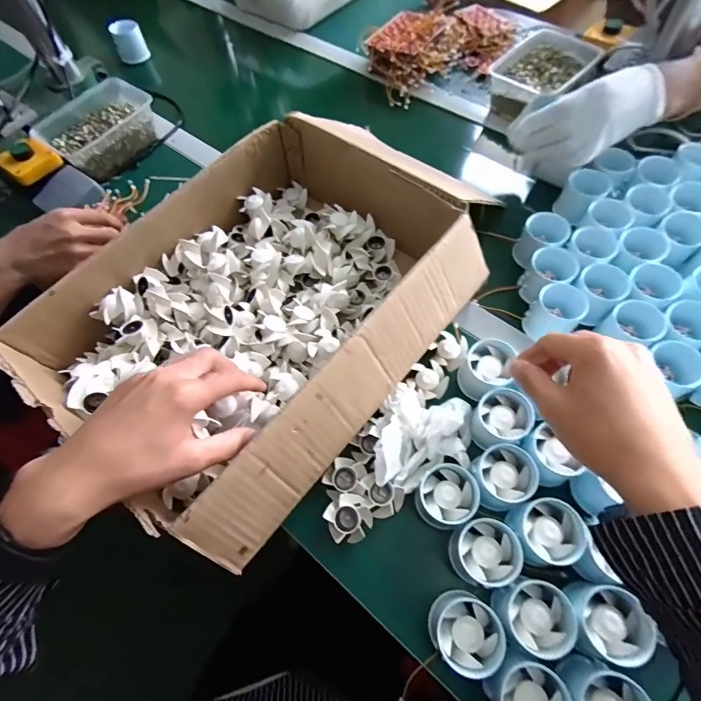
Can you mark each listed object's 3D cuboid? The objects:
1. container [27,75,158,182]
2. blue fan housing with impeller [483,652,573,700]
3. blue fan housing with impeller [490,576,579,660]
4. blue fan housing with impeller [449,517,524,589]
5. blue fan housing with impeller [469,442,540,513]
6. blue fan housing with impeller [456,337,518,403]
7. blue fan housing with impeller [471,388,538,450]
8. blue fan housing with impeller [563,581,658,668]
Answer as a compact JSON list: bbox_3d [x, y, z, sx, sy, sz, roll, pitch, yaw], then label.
[{"bbox_3d":[-0.400,-0.352,0.661,0.122,0.055,0.156,33,69,18],"label":"container"},{"bbox_3d":[0.134,0.265,0.314,0.051,0.040,0.049,-1,62,2],"label":"blue fan housing with impeller"},{"bbox_3d":[0.149,0.218,0.342,0.053,0.048,0.049,-1,62,2],"label":"blue fan housing with impeller"},{"bbox_3d":[0.117,0.178,0.366,0.051,0.051,0.053,-1,62,2],"label":"blue fan housing with impeller"},{"bbox_3d":[0.144,0.120,0.388,0.051,0.043,0.054,-1,62,2],"label":"blue fan housing with impeller"},{"bbox_3d":[0.148,0.022,0.449,0.050,0.051,0.050,-1,62,2],"label":"blue fan housing with impeller"},{"bbox_3d":[0.150,0.069,0.413,0.050,0.043,0.052,-1,62,2],"label":"blue fan housing with impeller"},{"bbox_3d":[0.204,0.219,0.334,0.055,0.049,0.052,14,64,10],"label":"blue fan housing with impeller"}]

